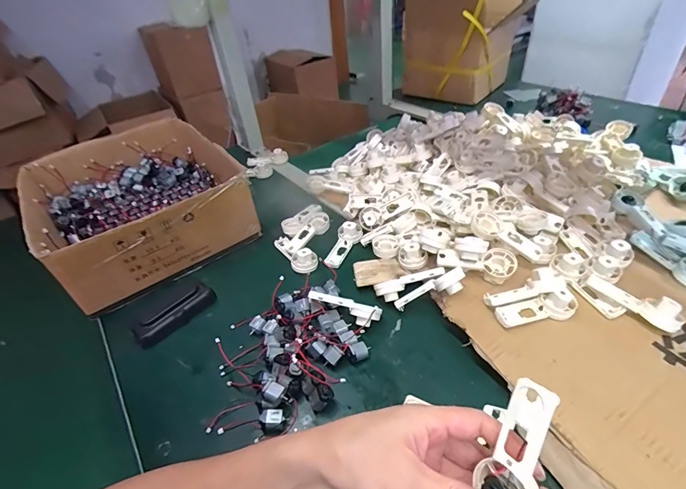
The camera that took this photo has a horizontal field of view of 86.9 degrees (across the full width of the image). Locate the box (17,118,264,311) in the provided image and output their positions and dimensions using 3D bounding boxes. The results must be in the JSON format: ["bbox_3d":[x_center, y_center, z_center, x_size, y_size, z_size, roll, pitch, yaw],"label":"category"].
[{"bbox_3d":[-0.347,-0.081,0.636,0.299,0.126,0.366,-32,45,-27],"label":"box"}]

